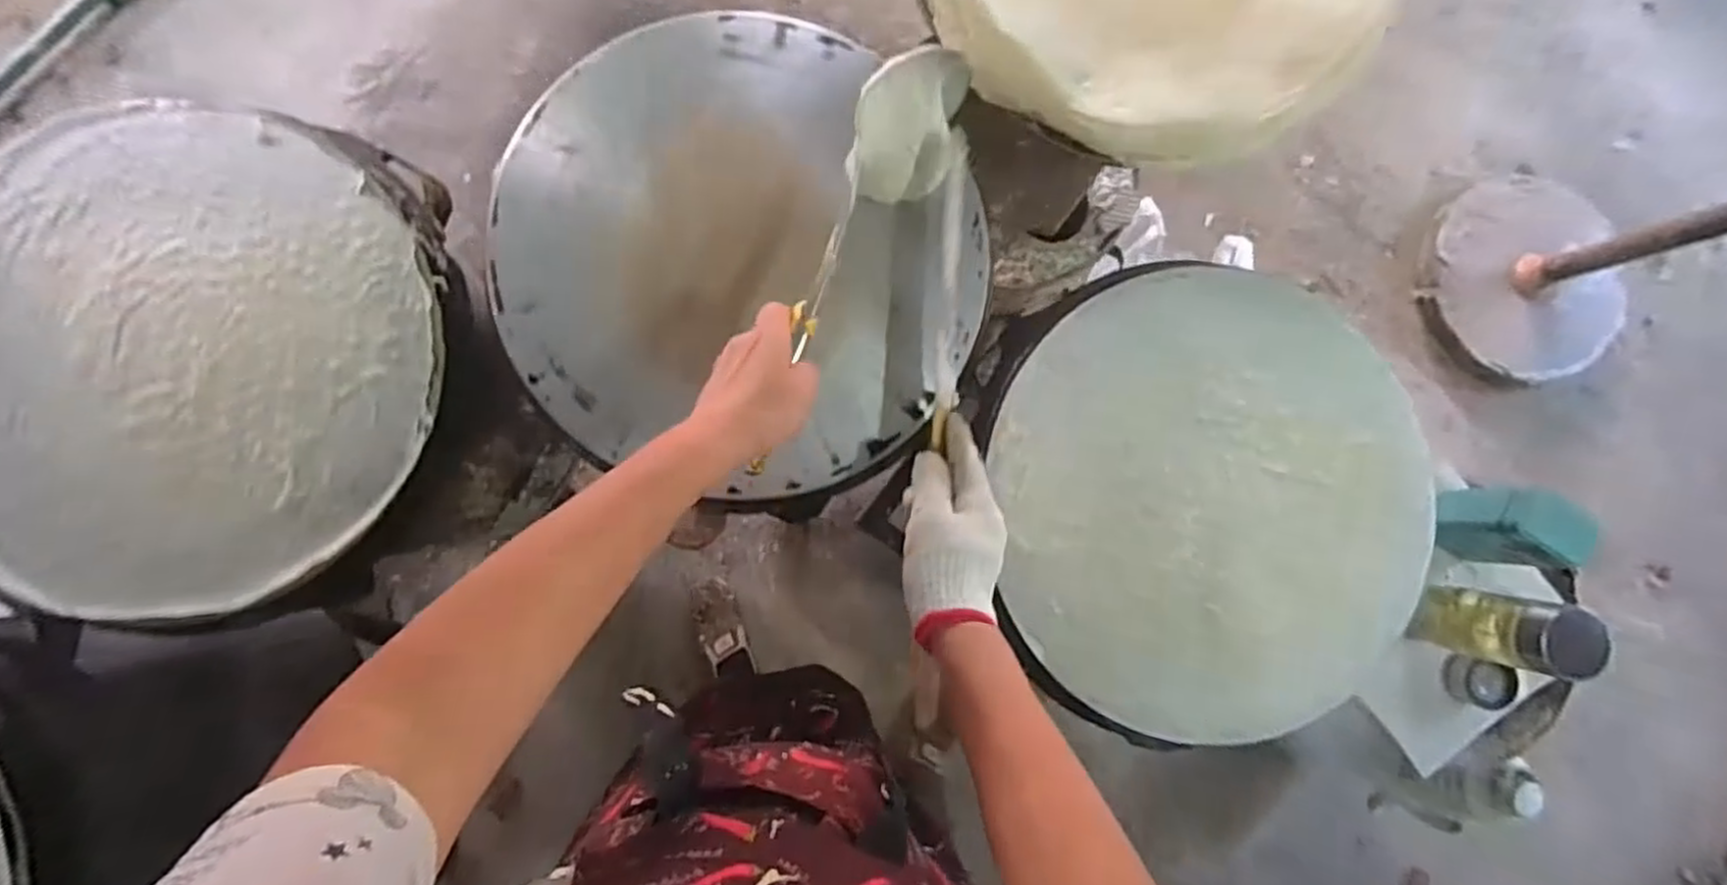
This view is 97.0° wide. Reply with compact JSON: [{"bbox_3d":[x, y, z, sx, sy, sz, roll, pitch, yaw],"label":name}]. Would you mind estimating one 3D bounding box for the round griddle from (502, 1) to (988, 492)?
[{"bbox_3d":[-0.096,-0.145,0.612,0.370,0.017,0.380,0,86,-4],"label":"round griddle"}]

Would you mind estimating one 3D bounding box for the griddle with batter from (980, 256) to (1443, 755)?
[{"bbox_3d":[0.294,0.050,0.627,0.362,0.033,0.372,0,86,-4],"label":"griddle with batter"}]

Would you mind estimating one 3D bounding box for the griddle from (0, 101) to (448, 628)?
[{"bbox_3d":[-0.520,-0.064,0.568,0.383,0.012,0.374,0,86,-4],"label":"griddle"}]

